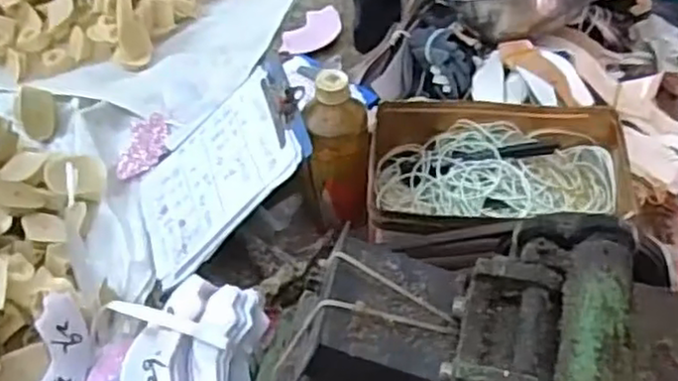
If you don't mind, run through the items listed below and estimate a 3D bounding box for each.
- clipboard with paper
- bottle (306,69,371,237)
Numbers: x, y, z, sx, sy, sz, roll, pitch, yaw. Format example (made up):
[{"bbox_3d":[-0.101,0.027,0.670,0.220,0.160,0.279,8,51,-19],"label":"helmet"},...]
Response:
[{"bbox_3d":[-0.121,-0.024,0.712,0.221,0.016,0.153,-41,50,20],"label":"clipboard with paper"},{"bbox_3d":[0.001,-0.032,0.681,0.057,0.172,0.055,-1,50,1],"label":"bottle"}]

